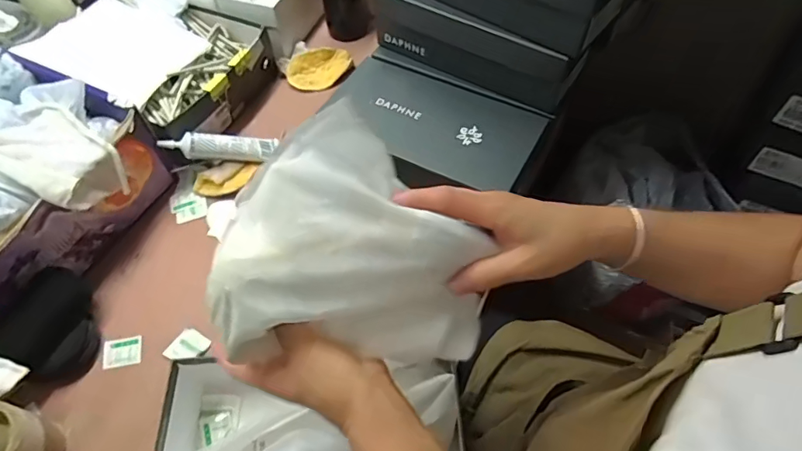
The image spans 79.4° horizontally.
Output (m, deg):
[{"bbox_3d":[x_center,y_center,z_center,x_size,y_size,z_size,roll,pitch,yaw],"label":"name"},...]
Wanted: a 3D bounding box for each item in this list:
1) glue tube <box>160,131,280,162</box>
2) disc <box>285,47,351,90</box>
[{"bbox_3d":[-0.263,-0.118,0.720,0.166,0.023,0.046,-3,53,-32],"label":"glue tube"},{"bbox_3d":[-0.143,-0.276,0.847,0.111,0.033,0.074,-11,58,-5],"label":"disc"}]

